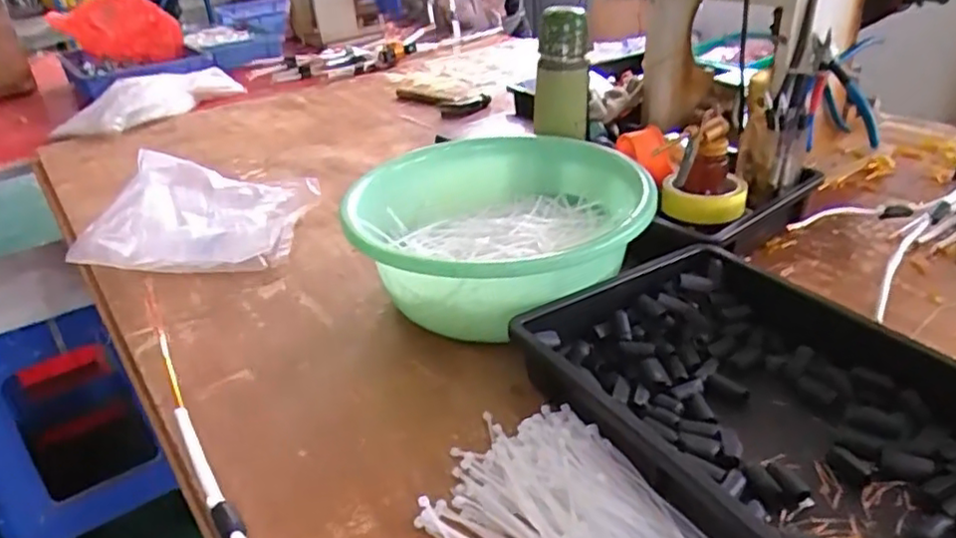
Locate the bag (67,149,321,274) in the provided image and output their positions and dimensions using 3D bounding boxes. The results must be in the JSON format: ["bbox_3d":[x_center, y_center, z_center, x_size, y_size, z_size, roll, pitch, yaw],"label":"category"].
[{"bbox_3d":[-0.349,-0.076,0.859,0.248,0.102,0.197,-5,30,0],"label":"bag"}]

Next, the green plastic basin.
[{"bbox_3d":[0.024,-0.031,0.709,0.286,0.121,0.302,-4,30,2],"label":"green plastic basin"}]

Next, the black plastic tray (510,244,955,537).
[{"bbox_3d":[0.232,0.104,0.517,0.256,0.065,0.363,-20,33,-25],"label":"black plastic tray"}]

